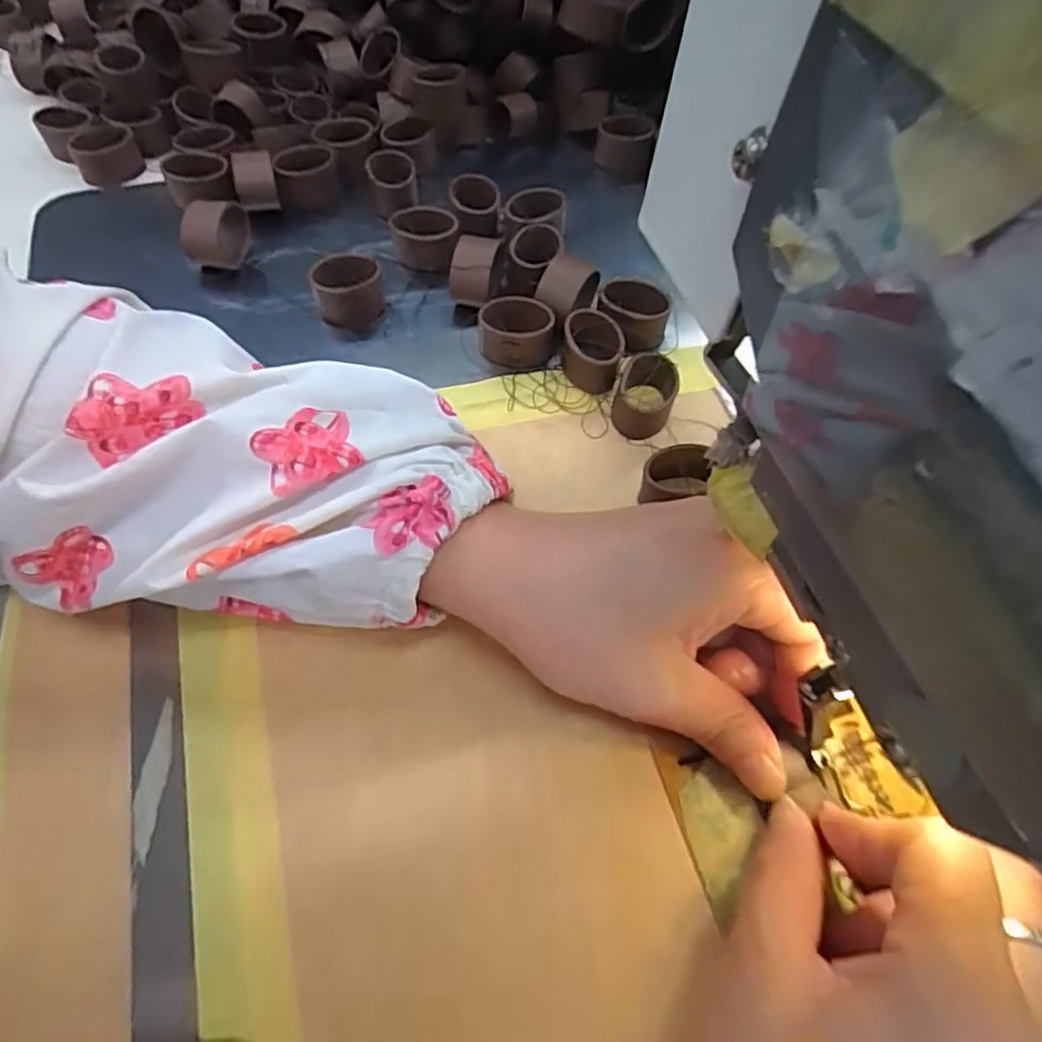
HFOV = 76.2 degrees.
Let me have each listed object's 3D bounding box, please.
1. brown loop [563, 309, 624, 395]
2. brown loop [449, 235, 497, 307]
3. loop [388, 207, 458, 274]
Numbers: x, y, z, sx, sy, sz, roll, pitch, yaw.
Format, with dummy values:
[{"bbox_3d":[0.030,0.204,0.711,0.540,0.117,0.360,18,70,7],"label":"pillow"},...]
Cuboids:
[{"bbox_3d":[0.030,-0.071,0.279,0.024,0.018,0.031,5,58,-1],"label":"brown loop"},{"bbox_3d":[-0.021,-0.112,0.301,0.017,0.023,0.023,10,58,2],"label":"brown loop"},{"bbox_3d":[-0.046,-0.134,0.315,0.030,0.021,0.026,-11,60,-11],"label":"loop"}]

